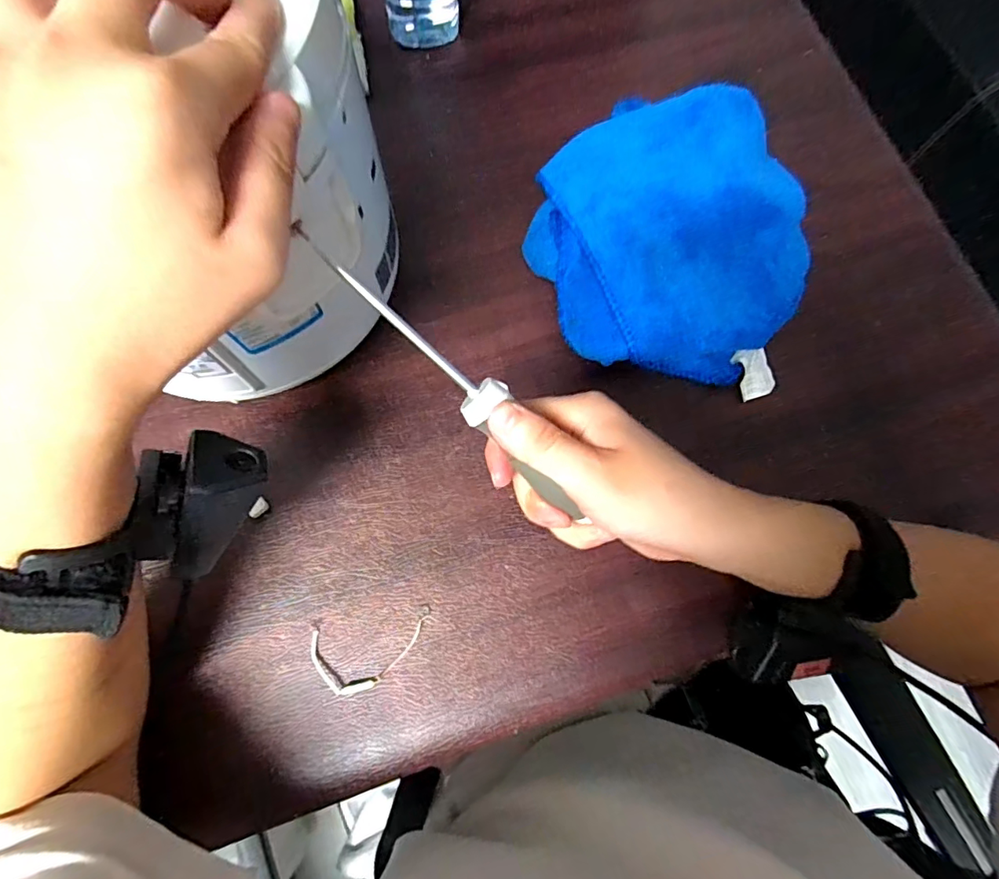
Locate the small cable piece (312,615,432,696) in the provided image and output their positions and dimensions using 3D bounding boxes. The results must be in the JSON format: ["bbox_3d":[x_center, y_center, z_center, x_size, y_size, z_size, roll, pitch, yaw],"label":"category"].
[{"bbox_3d":[-0.077,0.132,0.313,0.070,0.006,0.038,-7,75,-3],"label":"small cable piece"}]

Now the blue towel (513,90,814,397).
[{"bbox_3d":[0.120,-0.142,0.359,0.189,0.075,0.183,14,75,2],"label":"blue towel"}]

